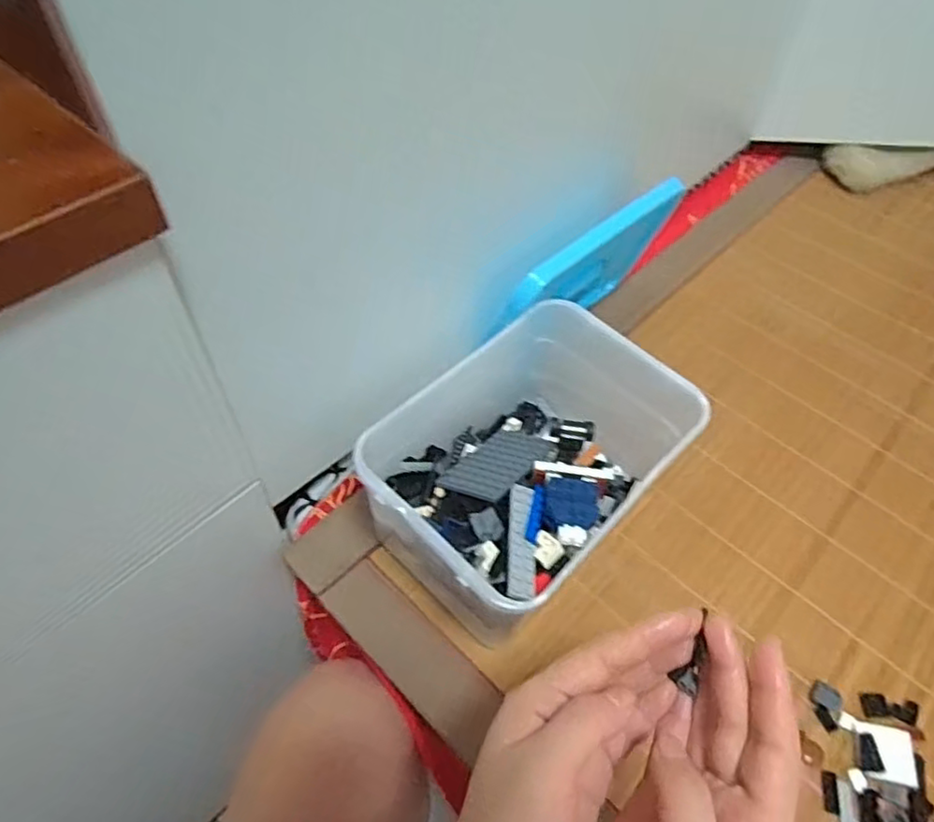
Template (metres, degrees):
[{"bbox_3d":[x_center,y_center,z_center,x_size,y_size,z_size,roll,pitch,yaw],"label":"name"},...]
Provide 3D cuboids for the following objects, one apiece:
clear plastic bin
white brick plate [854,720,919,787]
[{"bbox_3d":[0.042,0.045,0.458,0.147,0.118,0.210,38,60,23],"label":"clear plastic bin"},{"bbox_3d":[0.268,0.219,0.405,0.030,0.008,0.033,13,53,6],"label":"white brick plate"}]

